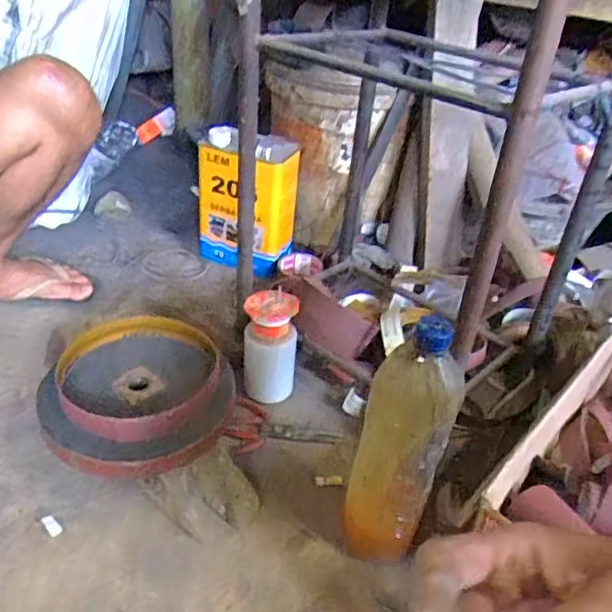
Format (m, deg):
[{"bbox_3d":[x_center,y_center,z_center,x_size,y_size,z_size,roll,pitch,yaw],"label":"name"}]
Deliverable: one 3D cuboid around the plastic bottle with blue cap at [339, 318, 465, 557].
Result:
[{"bbox_3d":[0.094,0.139,0.583,0.074,0.279,0.058,26,39,27],"label":"plastic bottle with blue cap"}]

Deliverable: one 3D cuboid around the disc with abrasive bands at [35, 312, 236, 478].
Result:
[{"bbox_3d":[-0.198,0.105,0.712,0.207,0.070,0.212,4,34,-3],"label":"disc with abrasive bands"}]

